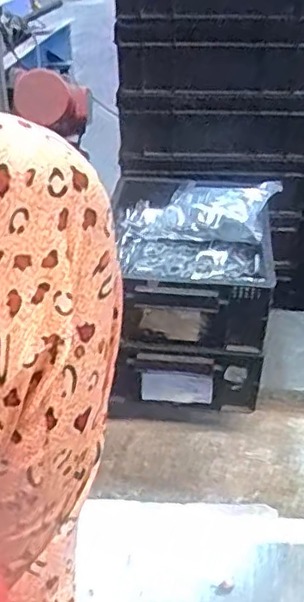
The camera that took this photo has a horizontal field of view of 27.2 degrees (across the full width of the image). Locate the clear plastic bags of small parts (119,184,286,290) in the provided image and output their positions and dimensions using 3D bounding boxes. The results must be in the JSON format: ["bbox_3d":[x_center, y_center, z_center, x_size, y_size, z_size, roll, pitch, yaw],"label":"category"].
[{"bbox_3d":[0.071,-0.106,0.939,0.244,0.084,0.216,3,30,3],"label":"clear plastic bags of small parts"}]

